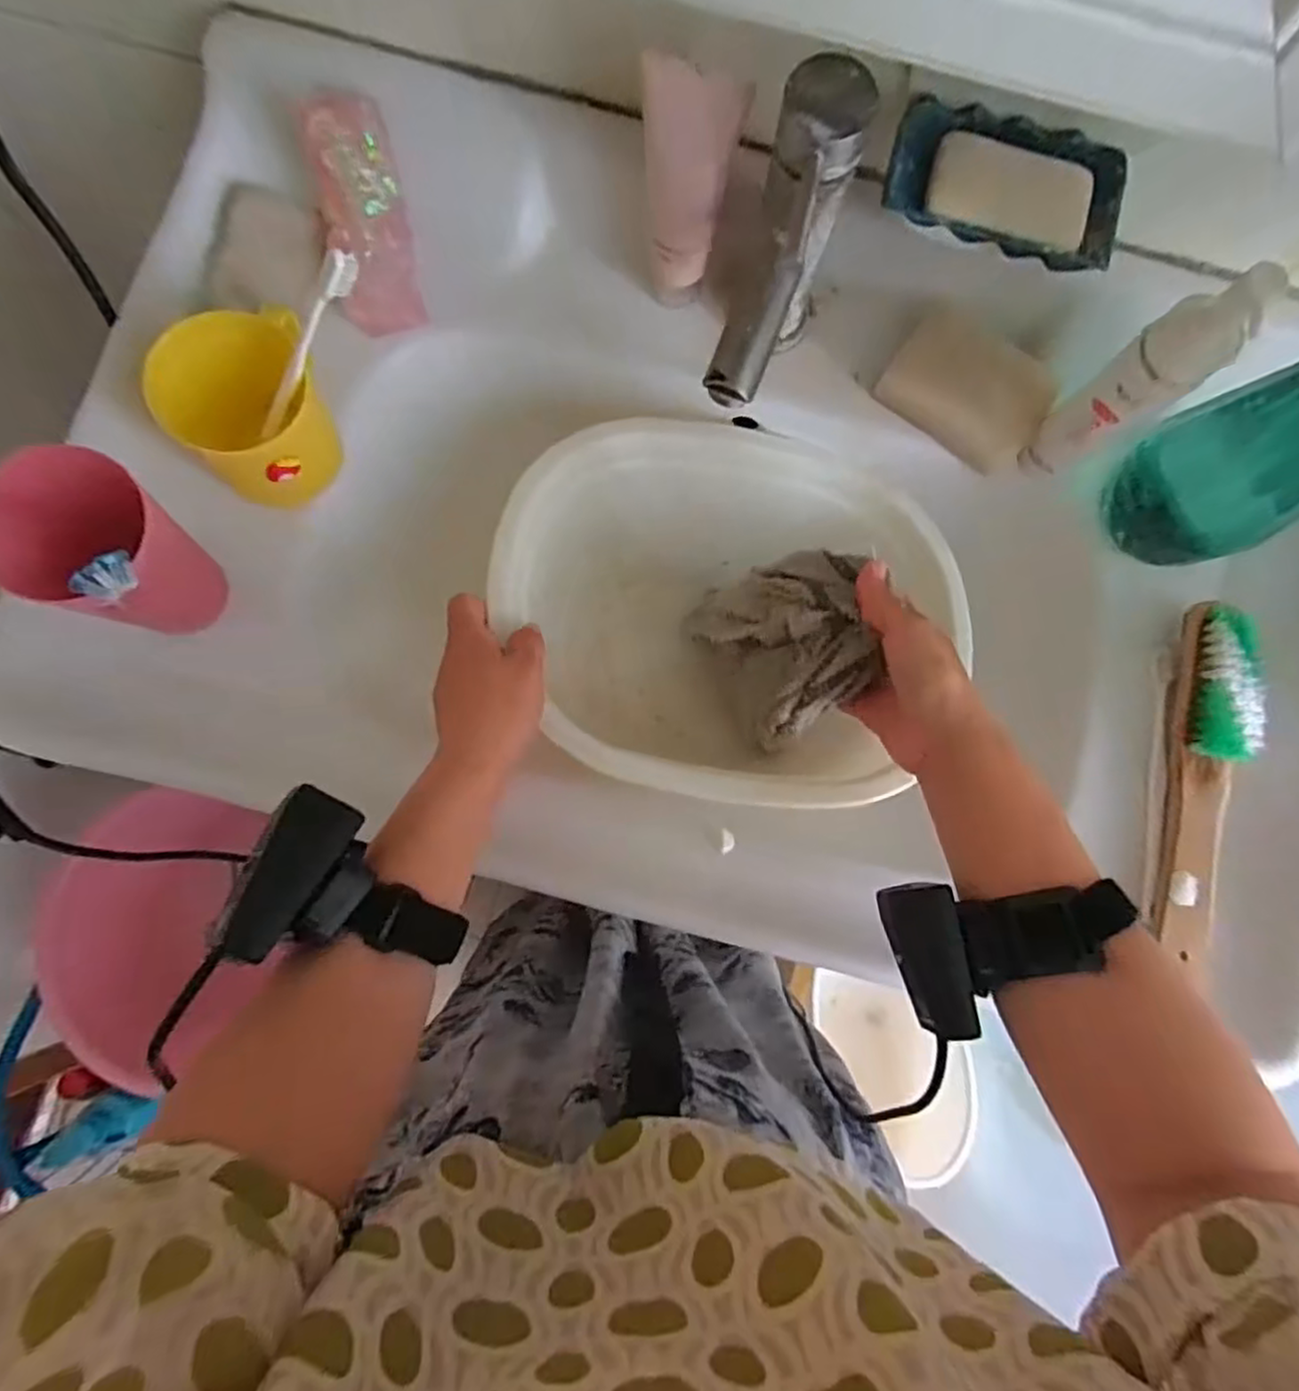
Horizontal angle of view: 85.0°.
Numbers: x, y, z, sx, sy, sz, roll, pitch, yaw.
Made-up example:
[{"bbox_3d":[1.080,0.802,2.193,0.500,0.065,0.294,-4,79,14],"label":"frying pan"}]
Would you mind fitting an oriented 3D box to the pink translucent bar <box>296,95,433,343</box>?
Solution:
[{"bbox_3d":[-0.189,-0.314,0.468,0.054,0.033,0.130,-9,117,-3],"label":"pink translucent bar"}]

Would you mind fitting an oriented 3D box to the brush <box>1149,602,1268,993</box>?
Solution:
[{"bbox_3d":[0.346,0.057,0.442,0.033,0.050,0.225,13,81,1],"label":"brush"}]

